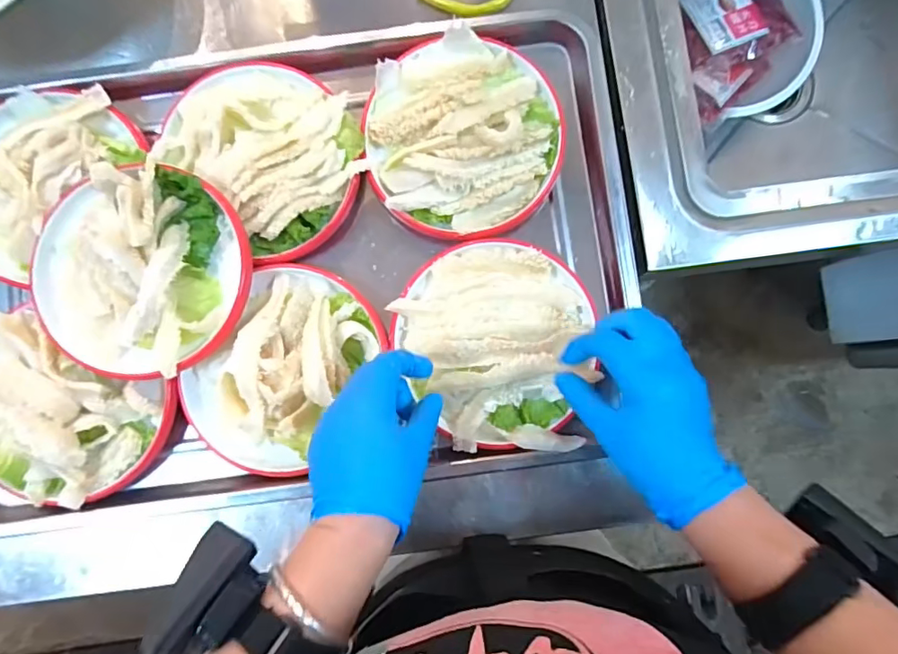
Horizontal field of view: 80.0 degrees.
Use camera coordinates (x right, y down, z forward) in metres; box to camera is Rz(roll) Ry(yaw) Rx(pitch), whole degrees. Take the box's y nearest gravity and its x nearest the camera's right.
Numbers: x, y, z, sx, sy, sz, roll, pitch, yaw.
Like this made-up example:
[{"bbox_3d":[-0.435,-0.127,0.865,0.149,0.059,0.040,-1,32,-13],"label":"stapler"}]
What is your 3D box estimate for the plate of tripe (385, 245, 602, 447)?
[{"bbox_3d":[0.038,0.015,0.446,0.160,0.027,0.171,-4,89,-2],"label":"plate of tripe"}]

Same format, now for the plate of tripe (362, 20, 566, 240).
[{"bbox_3d":[0.012,-0.164,0.464,0.164,0.030,0.167,0,82,1],"label":"plate of tripe"}]

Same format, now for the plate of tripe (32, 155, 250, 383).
[{"bbox_3d":[-0.251,-0.046,0.425,0.168,0.039,0.170,0,82,1],"label":"plate of tripe"}]

